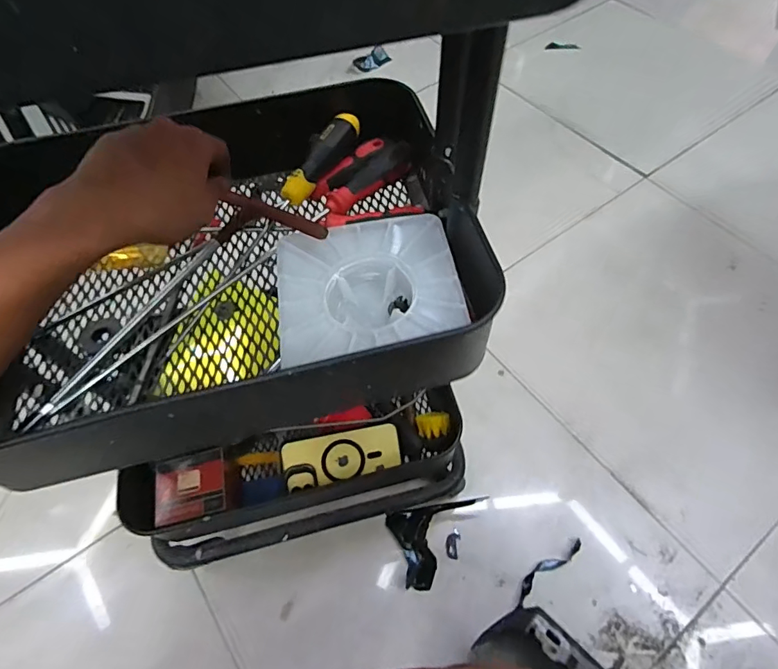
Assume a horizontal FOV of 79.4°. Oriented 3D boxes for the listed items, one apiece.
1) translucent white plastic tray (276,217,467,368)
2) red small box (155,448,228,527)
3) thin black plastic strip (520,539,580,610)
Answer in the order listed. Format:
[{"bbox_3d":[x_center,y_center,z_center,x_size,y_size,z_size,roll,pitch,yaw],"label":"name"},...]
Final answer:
[{"bbox_3d":[-0.017,-0.037,0.412,0.147,0.041,0.122,-8,60,-2],"label":"translucent white plastic tray"},{"bbox_3d":[-0.235,0.177,0.555,0.080,0.021,0.077,-11,60,-3],"label":"red small box"},{"bbox_3d":[0.232,0.343,0.685,0.129,0.009,0.024,-34,62,-17],"label":"thin black plastic strip"}]

